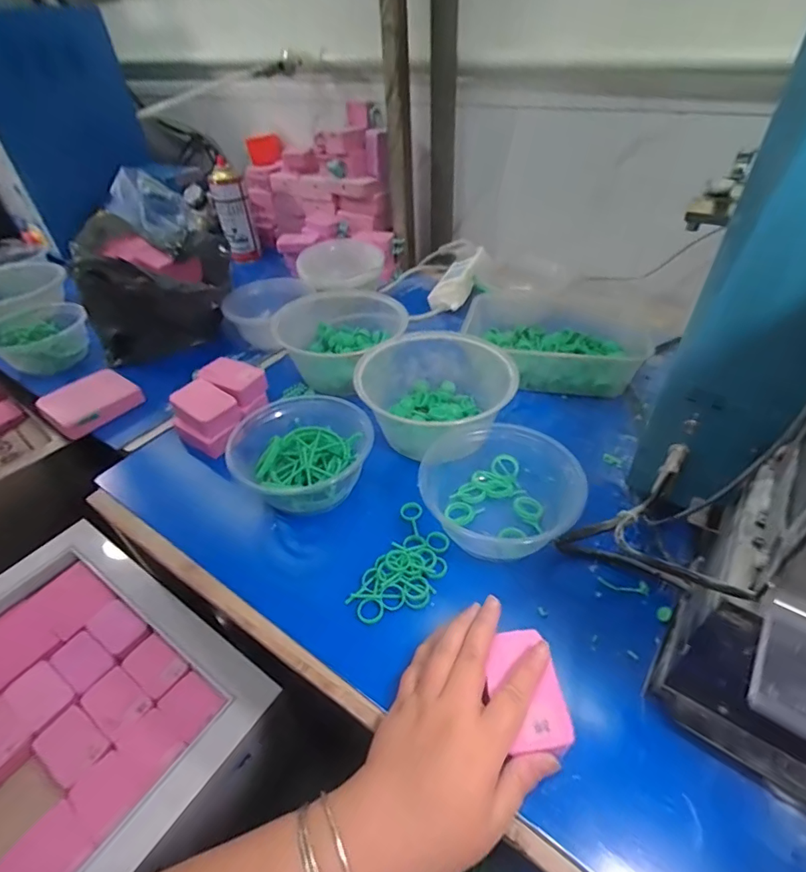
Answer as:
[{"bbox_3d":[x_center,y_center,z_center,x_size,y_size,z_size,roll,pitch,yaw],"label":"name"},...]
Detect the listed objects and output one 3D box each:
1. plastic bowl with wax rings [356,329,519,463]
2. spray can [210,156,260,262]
[{"bbox_3d":[0.039,-0.052,0.514,0.164,0.061,0.155,10,44,15],"label":"plastic bowl with wax rings"},{"bbox_3d":[-0.329,-0.432,0.908,0.063,0.168,0.066,-17,44,-15],"label":"spray can"}]

